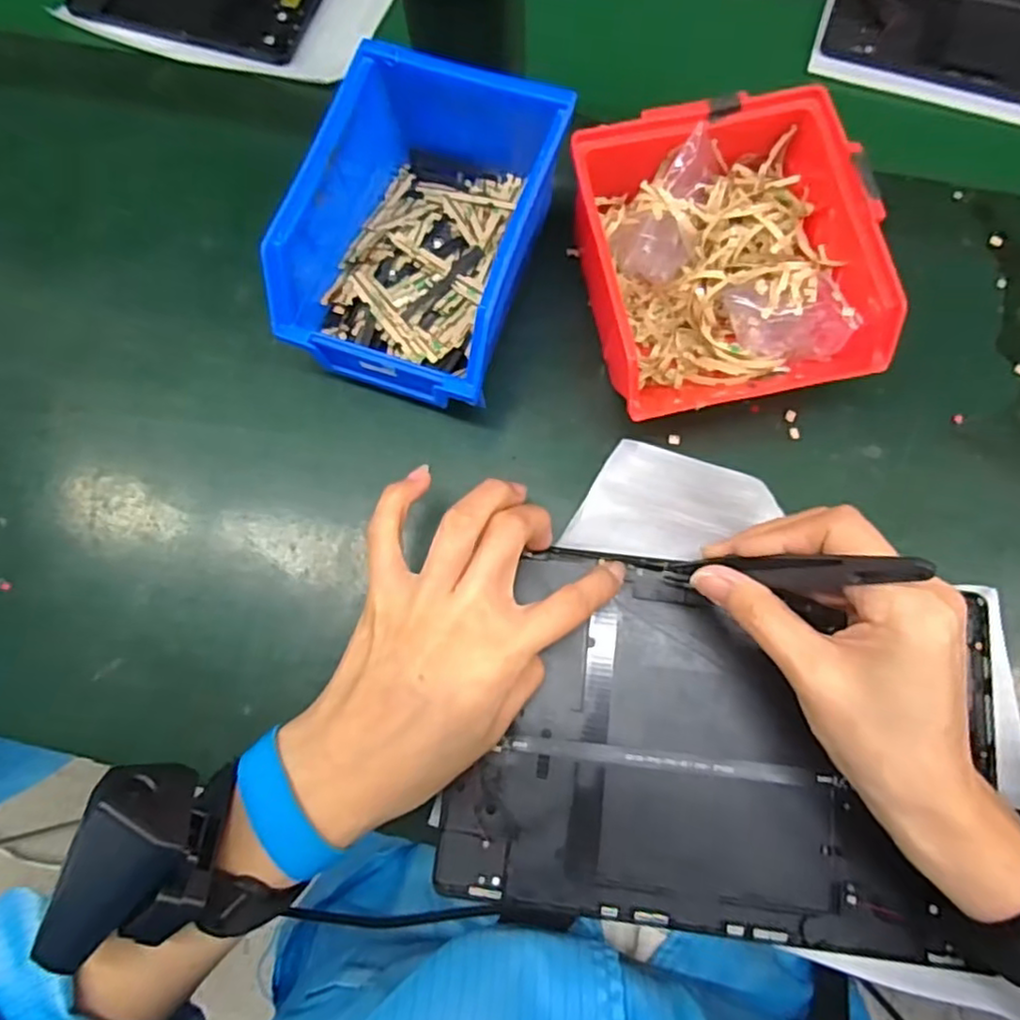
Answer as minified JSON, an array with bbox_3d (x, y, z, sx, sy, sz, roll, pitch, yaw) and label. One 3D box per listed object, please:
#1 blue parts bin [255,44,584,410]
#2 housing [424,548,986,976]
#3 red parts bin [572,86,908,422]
[{"bbox_3d":[-0.036,-0.138,0.323,0.104,0.079,0.159,20,77,7],"label":"blue parts bin"},{"bbox_3d":[0.094,0.105,0.295,0.228,0.009,0.154,7,75,3],"label":"housing"},{"bbox_3d":[0.100,-0.113,0.317,0.121,0.070,0.132,-10,75,-1],"label":"red parts bin"}]

